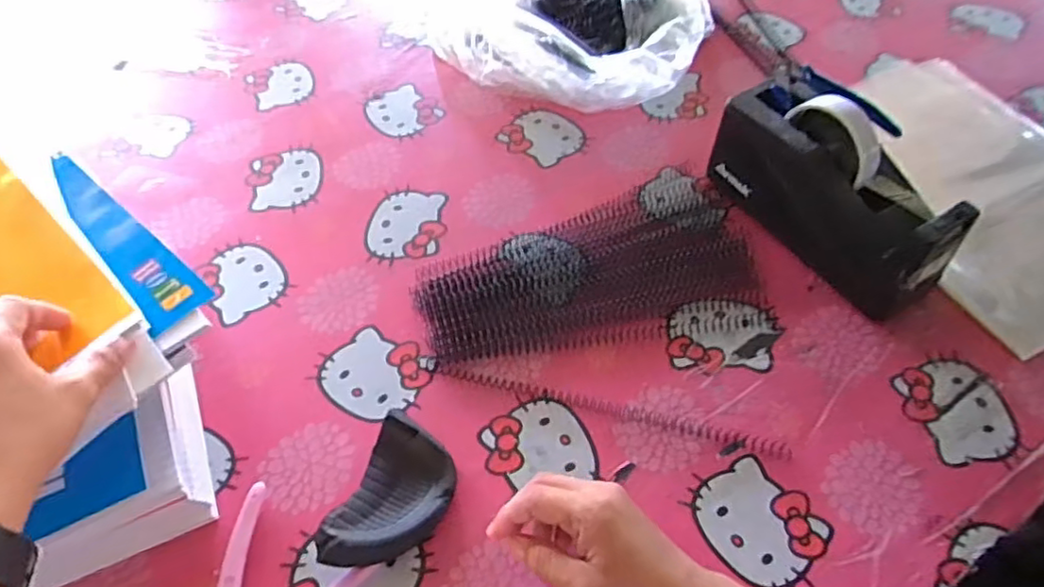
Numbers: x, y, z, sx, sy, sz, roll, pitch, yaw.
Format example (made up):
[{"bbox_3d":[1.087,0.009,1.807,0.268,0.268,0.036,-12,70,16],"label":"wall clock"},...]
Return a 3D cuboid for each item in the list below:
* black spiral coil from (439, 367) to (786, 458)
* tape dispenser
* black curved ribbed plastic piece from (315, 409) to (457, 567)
[{"bbox_3d":[0.062,0.084,0.466,0.260,0.007,0.011,12,56,10],"label":"black spiral coil"},{"bbox_3d":[0.252,-0.086,0.513,0.068,0.117,0.204,-30,59,-18],"label":"tape dispenser"},{"bbox_3d":[-0.084,0.138,0.417,0.064,0.029,0.099,22,59,16],"label":"black curved ribbed plastic piece"}]

